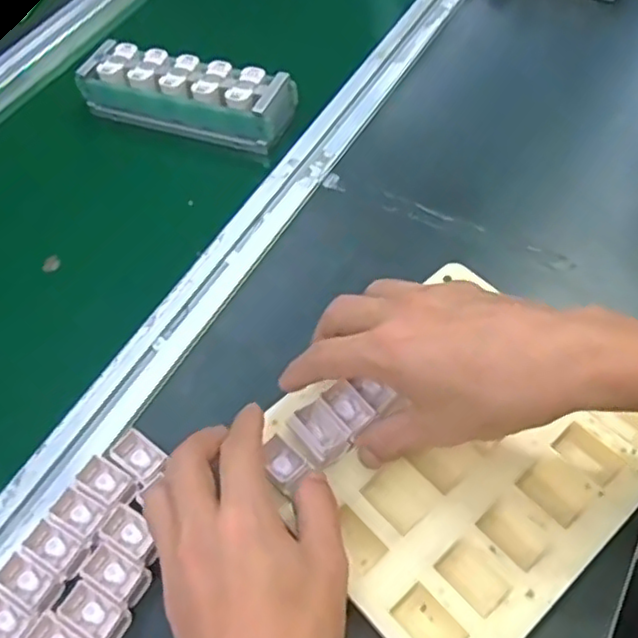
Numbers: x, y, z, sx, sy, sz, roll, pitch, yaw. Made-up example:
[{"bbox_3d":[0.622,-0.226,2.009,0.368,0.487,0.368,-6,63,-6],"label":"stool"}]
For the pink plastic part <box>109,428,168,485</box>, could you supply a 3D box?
[{"bbox_3d":[-0.109,0.083,0.402,0.033,0.008,0.023,33,65,25],"label":"pink plastic part"}]

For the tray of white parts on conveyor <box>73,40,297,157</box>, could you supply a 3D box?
[{"bbox_3d":[-0.123,-0.201,0.595,0.201,0.047,0.065,16,59,17],"label":"tray of white parts on conveyor"}]

